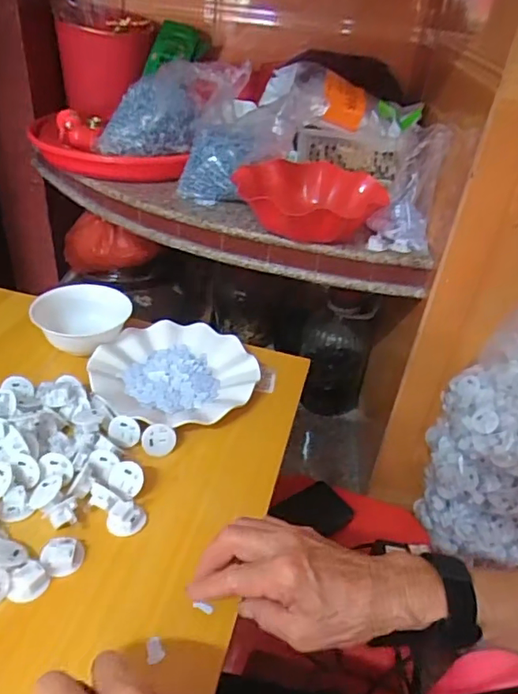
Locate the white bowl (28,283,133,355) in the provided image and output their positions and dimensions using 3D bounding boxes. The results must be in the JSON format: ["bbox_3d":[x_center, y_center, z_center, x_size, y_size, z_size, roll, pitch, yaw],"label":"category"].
[{"bbox_3d":[-0.221,-0.036,0.652,0.109,0.044,0.109,2,36,-7],"label":"white bowl"}]

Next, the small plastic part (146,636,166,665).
[{"bbox_3d":[-0.074,0.215,0.371,0.012,0.004,0.019,-3,37,-13],"label":"small plastic part"}]

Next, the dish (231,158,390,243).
[{"bbox_3d":[0.091,-0.219,0.796,0.213,0.063,0.208,-7,38,-18],"label":"dish"}]

